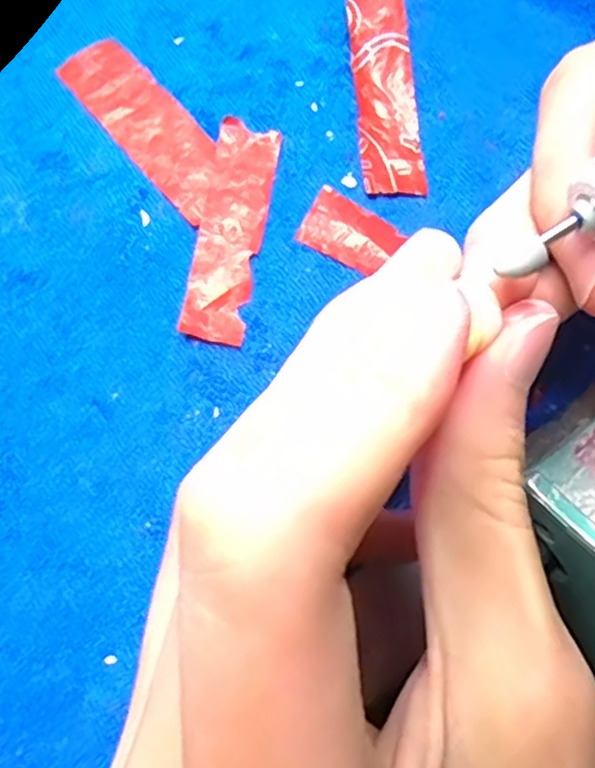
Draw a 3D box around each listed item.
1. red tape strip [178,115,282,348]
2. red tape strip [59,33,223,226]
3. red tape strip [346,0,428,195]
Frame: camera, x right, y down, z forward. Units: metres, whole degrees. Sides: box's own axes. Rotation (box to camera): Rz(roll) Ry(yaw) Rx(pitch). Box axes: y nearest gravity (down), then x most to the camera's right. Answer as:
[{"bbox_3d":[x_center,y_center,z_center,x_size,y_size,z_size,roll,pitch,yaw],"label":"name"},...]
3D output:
[{"bbox_3d":[-0.016,-0.039,0.167,0.015,0.004,0.058,9,74,1],"label":"red tape strip"},{"bbox_3d":[-0.038,-0.068,0.174,0.020,0.004,0.057,-40,79,-13],"label":"red tape strip"},{"bbox_3d":[0.024,-0.078,0.178,0.017,0.008,0.058,-3,74,-3],"label":"red tape strip"}]

